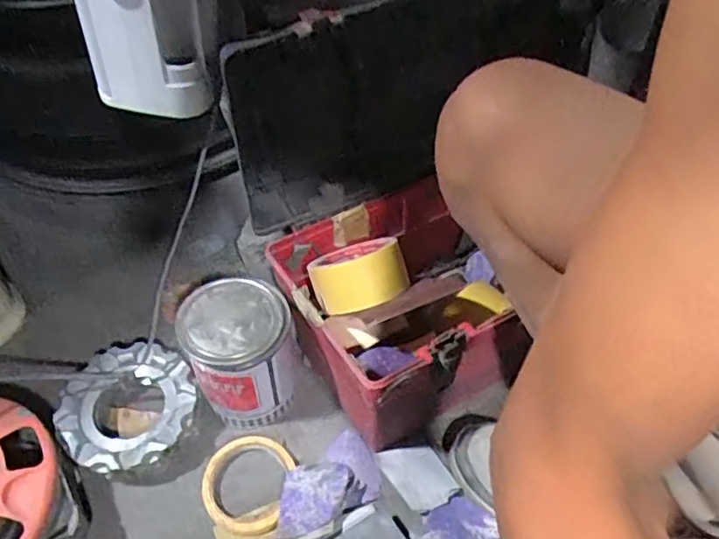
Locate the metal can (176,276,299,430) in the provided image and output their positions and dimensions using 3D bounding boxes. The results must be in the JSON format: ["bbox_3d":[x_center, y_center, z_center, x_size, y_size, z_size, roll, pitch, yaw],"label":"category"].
[{"bbox_3d":[-0.116,0.087,0.626,0.100,0.129,0.091,0,50,-1],"label":"metal can"}]

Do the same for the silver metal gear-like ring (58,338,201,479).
[{"bbox_3d":[-0.230,0.144,0.625,0.123,0.055,0.130,0,50,-1],"label":"silver metal gear-like ring"}]

